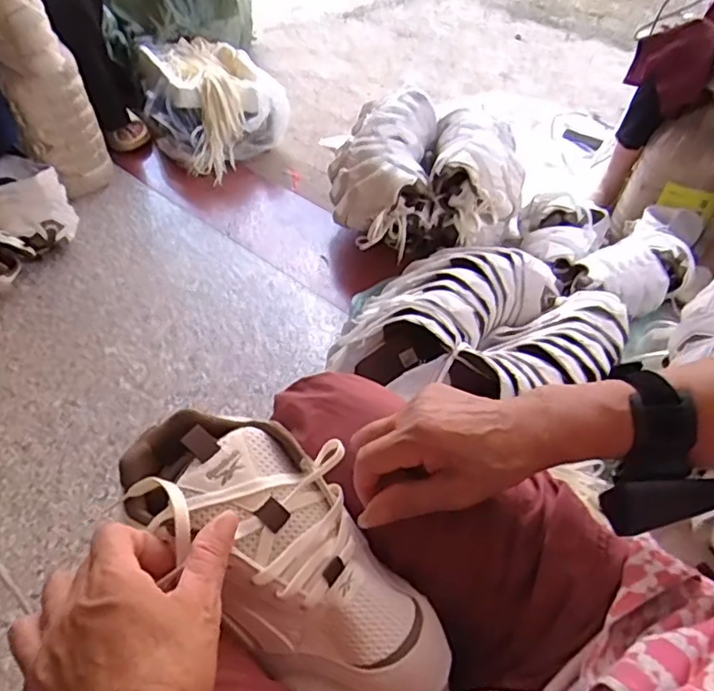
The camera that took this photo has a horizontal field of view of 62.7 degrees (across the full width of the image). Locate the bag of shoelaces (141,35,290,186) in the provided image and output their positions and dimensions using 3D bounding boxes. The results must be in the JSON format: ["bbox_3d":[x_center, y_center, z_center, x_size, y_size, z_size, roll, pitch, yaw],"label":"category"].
[{"bbox_3d":[-0.361,-0.606,1.476,0.326,0.188,0.421,-17,51,-18],"label":"bag of shoelaces"}]

